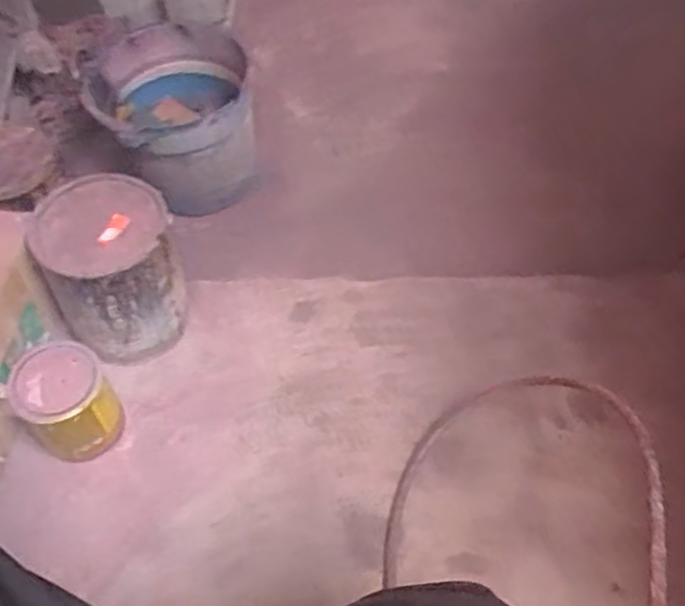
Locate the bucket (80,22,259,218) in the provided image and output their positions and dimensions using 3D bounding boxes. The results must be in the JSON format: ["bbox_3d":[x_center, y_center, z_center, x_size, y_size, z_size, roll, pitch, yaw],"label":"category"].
[{"bbox_3d":[-0.275,-0.311,1.163,0.231,0.228,0.250,-2,57,3],"label":"bucket"}]

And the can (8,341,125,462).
[{"bbox_3d":[-0.319,0.118,0.835,0.098,0.126,0.097,-2,57,3],"label":"can"}]

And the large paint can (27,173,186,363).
[{"bbox_3d":[-0.285,-0.037,0.901,0.151,0.199,0.149,-2,57,3],"label":"large paint can"}]

